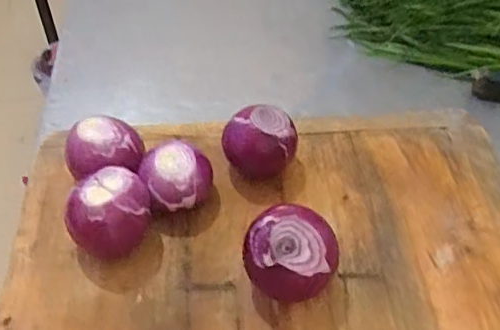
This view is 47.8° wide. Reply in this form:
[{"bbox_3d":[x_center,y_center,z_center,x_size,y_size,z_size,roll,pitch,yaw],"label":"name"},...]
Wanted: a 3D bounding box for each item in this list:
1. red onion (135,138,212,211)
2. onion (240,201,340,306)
[{"bbox_3d":[-0.081,0.019,0.638,0.076,0.080,0.060,-15,50,-11],"label":"red onion"},{"bbox_3d":[0.041,0.092,0.564,0.091,0.086,0.081,7,48,6],"label":"onion"}]

